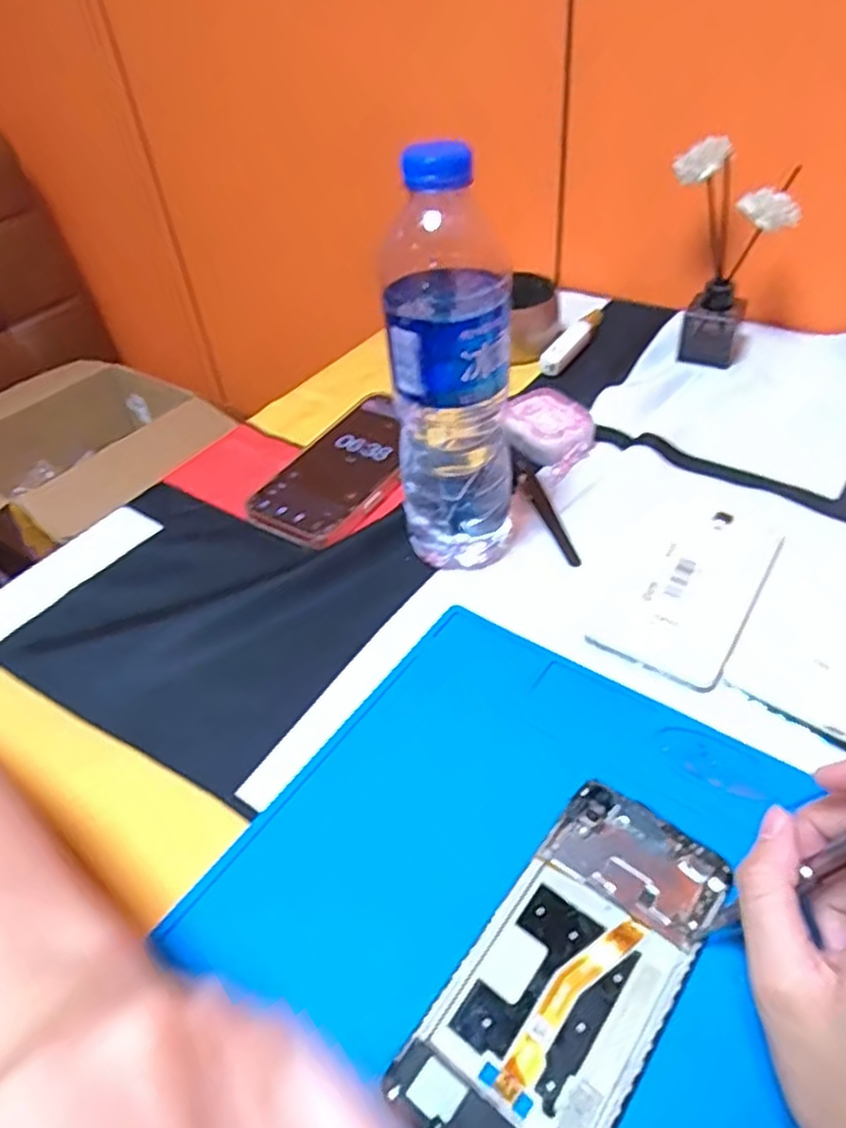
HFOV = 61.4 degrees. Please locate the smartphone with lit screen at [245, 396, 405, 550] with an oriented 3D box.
[{"bbox_3d":[-0.053,-0.073,0.522,0.082,0.010,0.166,21,50,25],"label":"smartphone with lit screen"}]

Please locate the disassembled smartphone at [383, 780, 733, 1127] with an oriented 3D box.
[{"bbox_3d":[0.057,0.158,0.274,0.069,0.010,0.145,27,53,29],"label":"disassembled smartphone"}]

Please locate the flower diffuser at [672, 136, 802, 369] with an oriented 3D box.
[{"bbox_3d":[0.238,-0.243,0.565,0.063,0.152,0.068,-11,44,-5],"label":"flower diffuser"}]

